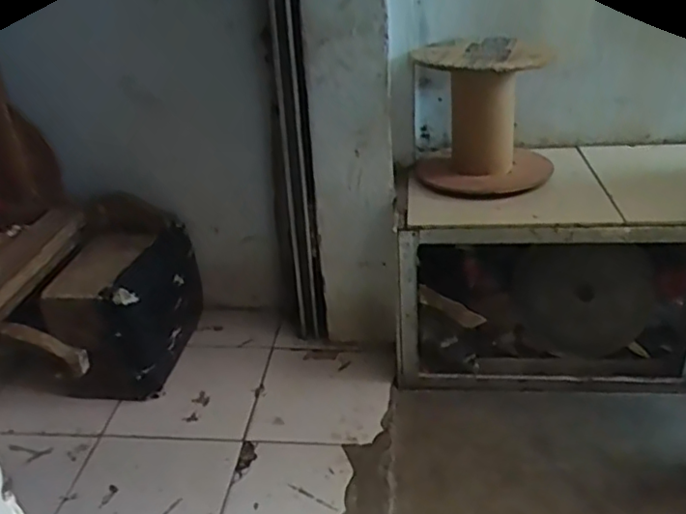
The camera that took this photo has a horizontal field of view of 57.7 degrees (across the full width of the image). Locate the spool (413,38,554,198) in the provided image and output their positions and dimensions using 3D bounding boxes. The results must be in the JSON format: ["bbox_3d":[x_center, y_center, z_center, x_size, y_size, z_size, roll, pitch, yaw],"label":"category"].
[{"bbox_3d":[0.302,-0.303,1.341,0.294,0.279,0.264,4,30,14],"label":"spool"}]

